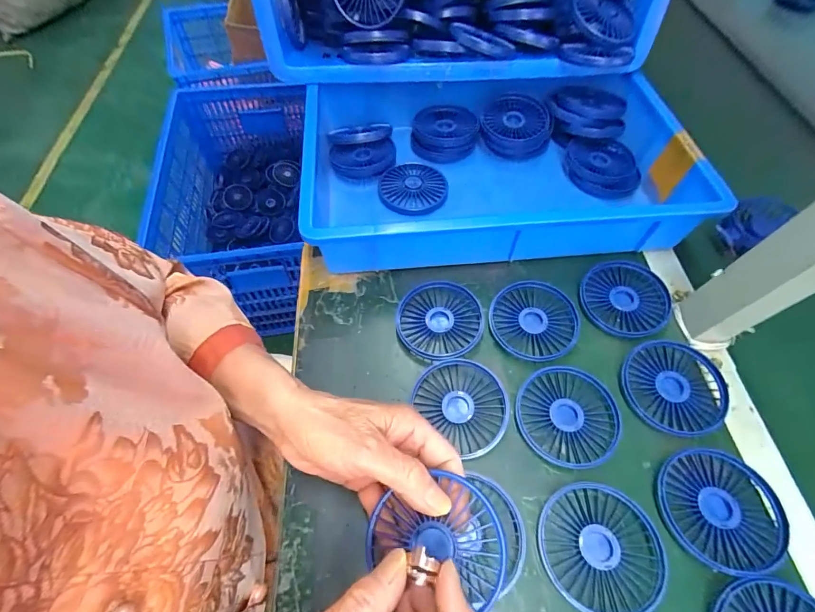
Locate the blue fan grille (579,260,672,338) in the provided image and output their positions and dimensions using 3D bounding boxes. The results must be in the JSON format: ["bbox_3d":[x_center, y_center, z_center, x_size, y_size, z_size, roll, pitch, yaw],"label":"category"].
[{"bbox_3d":[0.231,-0.009,0.405,0.083,0.016,0.093,37,68,21],"label":"blue fan grille"}]

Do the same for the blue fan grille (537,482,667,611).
[{"bbox_3d":[0.148,0.184,0.291,0.085,0.018,0.084,-1,60,2],"label":"blue fan grille"}]

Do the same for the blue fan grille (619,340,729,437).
[{"bbox_3d":[0.250,0.077,0.358,0.088,0.016,0.086,-1,60,2],"label":"blue fan grille"}]

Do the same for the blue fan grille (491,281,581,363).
[{"bbox_3d":[0.130,0.016,0.394,0.089,0.018,0.083,-1,60,2],"label":"blue fan grille"}]

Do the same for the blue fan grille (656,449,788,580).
[{"bbox_3d":[0.249,0.162,0.306,0.089,0.019,0.083,-1,60,2],"label":"blue fan grille"}]

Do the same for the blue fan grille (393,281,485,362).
[{"bbox_3d":[0.034,0.015,0.394,0.087,0.015,0.085,-1,60,2],"label":"blue fan grille"}]

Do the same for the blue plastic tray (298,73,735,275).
[{"bbox_3d":[0.103,-0.176,0.462,0.414,0.086,0.265,-6,60,0],"label":"blue plastic tray"}]

